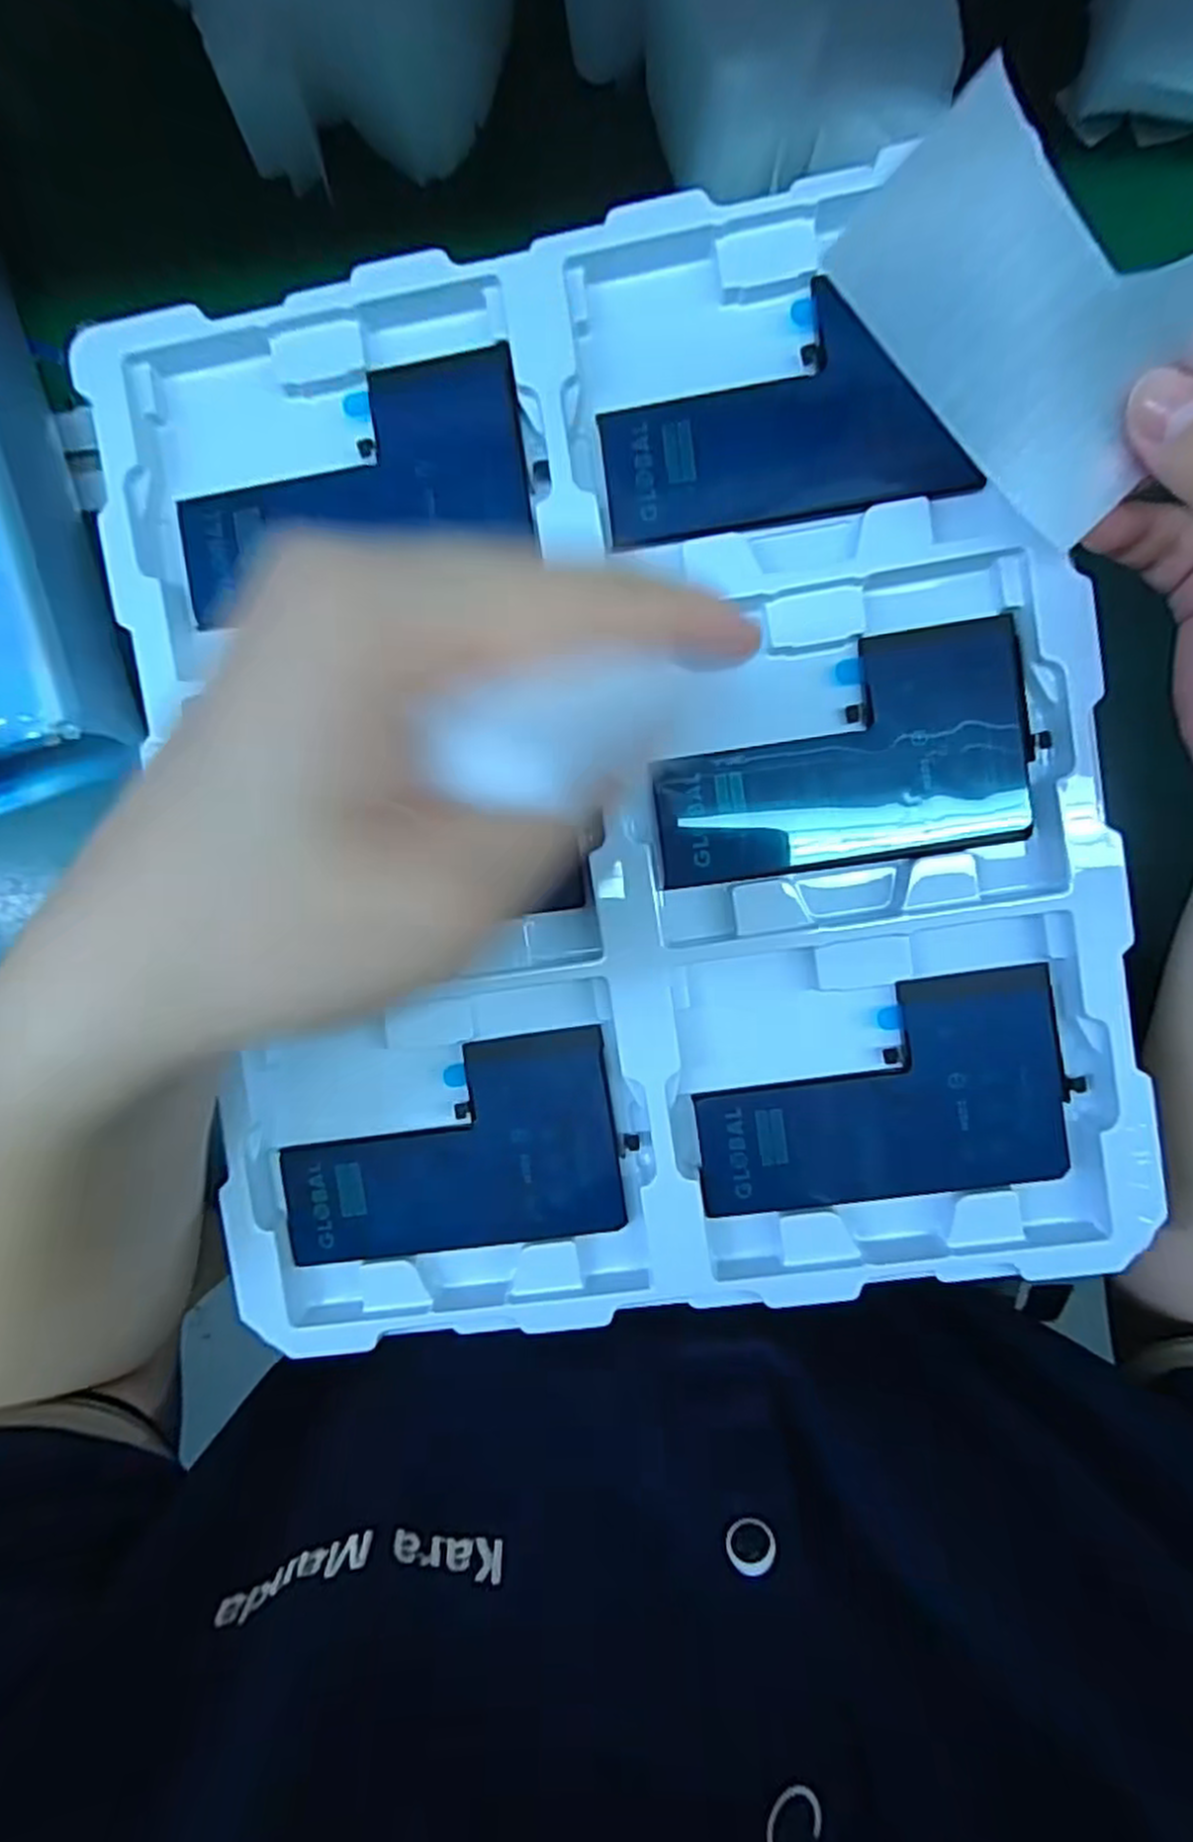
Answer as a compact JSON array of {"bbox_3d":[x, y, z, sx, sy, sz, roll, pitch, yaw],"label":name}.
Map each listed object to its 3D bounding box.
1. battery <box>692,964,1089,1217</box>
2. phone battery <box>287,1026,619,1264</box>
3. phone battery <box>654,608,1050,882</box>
[{"bbox_3d":[0.085,0.053,0.235,0.109,0.004,0.064,-8,91,4],"label":"battery"},{"bbox_3d":[-0.048,0.073,0.246,0.107,0.004,0.064,-9,91,4],"label":"phone battery"},{"bbox_3d":[0.072,-0.049,0.231,0.109,0.005,0.064,-8,91,4],"label":"phone battery"}]

